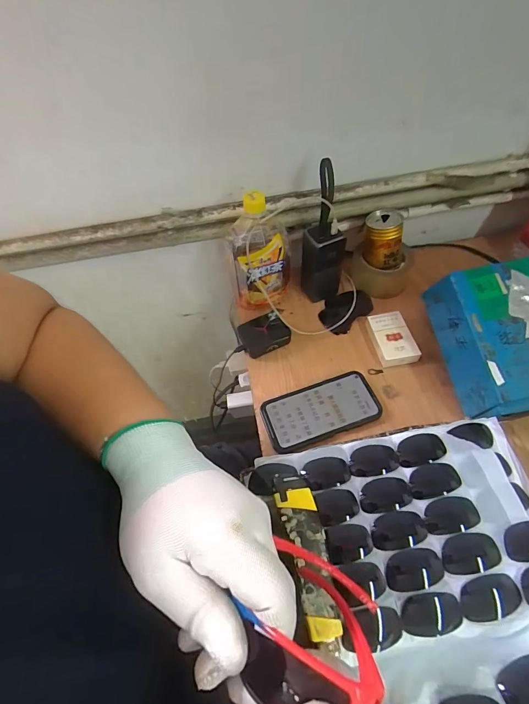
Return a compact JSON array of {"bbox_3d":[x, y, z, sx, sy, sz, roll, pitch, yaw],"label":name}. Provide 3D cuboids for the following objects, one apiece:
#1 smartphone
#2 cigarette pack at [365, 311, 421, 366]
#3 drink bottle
[{"bbox_3d":[0.083,0.085,0.512,0.164,0.015,0.081,-18,57,-7],"label":"smartphone"},{"bbox_3d":[0.203,-0.022,0.568,0.057,0.021,0.089,-11,56,-3],"label":"cigarette pack"},{"bbox_3d":[-0.009,-0.163,0.563,0.094,0.187,0.100,-4,56,2],"label":"drink bottle"}]

